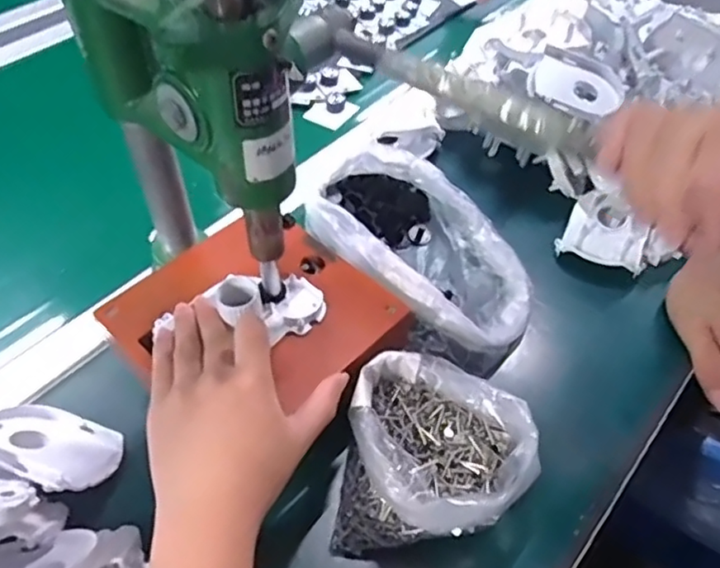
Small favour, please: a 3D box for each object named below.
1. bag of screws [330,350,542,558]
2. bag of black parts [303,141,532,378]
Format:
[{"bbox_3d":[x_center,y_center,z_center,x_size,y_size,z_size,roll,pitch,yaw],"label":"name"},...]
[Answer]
[{"bbox_3d":[0.047,0.111,0.390,0.109,0.066,0.110,9,50,6],"label":"bag of screws"},{"bbox_3d":[0.049,-0.033,0.514,0.132,0.046,0.228,-31,57,-25],"label":"bag of black parts"}]

